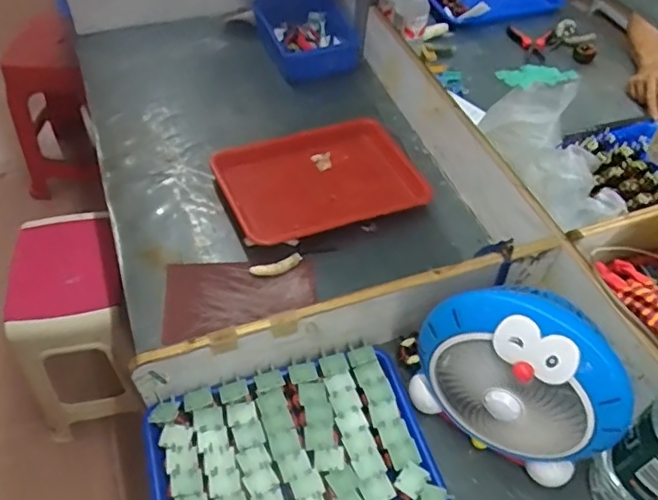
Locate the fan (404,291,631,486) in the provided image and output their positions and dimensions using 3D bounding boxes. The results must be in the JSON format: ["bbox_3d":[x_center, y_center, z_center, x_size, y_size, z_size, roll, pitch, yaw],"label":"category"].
[{"bbox_3d":[0.222,0.154,0.696,0.221,0.239,0.113,31,55,21],"label":"fan"}]

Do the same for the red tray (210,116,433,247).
[{"bbox_3d":[-0.013,-0.126,1.030,0.324,0.029,0.229,-18,52,-17],"label":"red tray"}]

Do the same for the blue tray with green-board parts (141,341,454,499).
[{"bbox_3d":[-0.046,0.263,0.713,0.328,0.051,0.253,-15,52,-14],"label":"blue tray with green-board parts"}]

